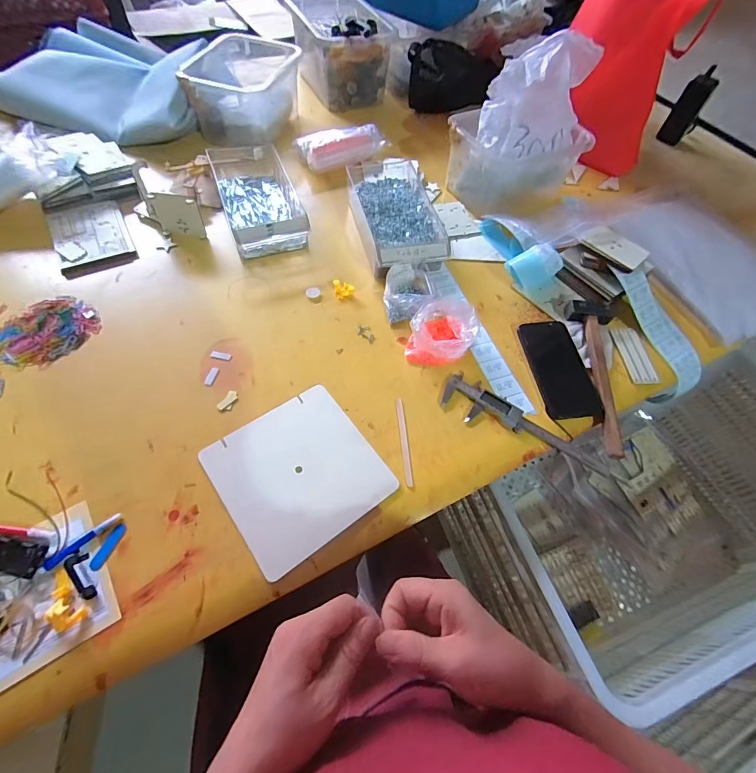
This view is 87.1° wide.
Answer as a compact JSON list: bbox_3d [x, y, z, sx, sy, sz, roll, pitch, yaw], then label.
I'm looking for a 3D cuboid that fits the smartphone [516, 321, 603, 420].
[{"bbox_3d":[0.267,-0.033,0.592,0.076,0.014,0.165,-4,59,-7],"label":"smartphone"}]

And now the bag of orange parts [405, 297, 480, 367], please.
[{"bbox_3d":[0.097,-0.081,0.583,0.091,0.050,0.112,23,59,9],"label":"bag of orange parts"}]

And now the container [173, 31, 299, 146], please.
[{"bbox_3d":[-0.289,-0.618,0.847,0.202,0.121,0.222,10,58,1],"label":"container"}]

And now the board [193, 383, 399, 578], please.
[{"bbox_3d":[-0.095,0.101,0.479,0.174,0.007,0.175,-32,66,-22],"label":"board"}]

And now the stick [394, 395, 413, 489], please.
[{"bbox_3d":[0.034,0.069,0.511,0.011,0.004,0.119,-3,58,-6],"label":"stick"}]

